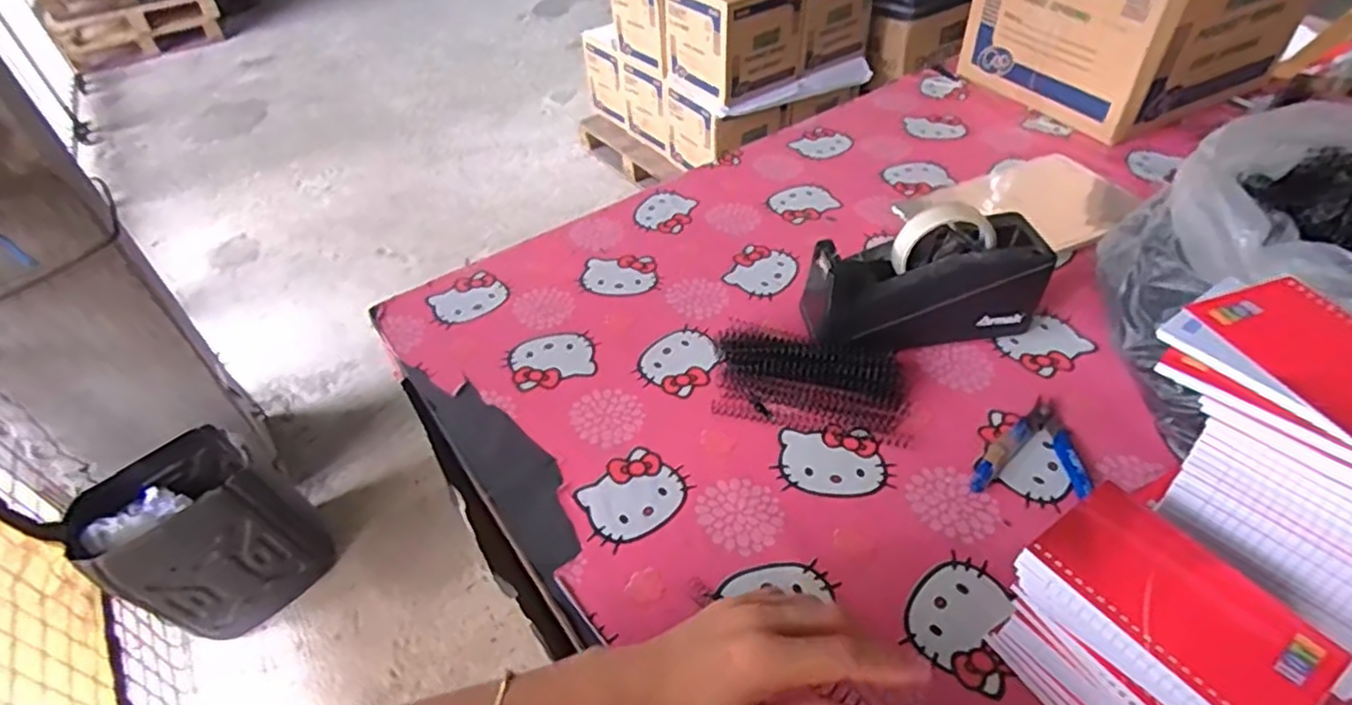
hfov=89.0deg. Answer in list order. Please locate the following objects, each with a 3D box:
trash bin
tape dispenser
[{"bbox_3d":[-0.878,0.359,1.304,0.253,0.331,0.298,25,52,27],"label":"trash bin"},{"bbox_3d":[0.222,-0.062,0.623,0.206,0.111,0.076,-8,43,-4],"label":"tape dispenser"}]

